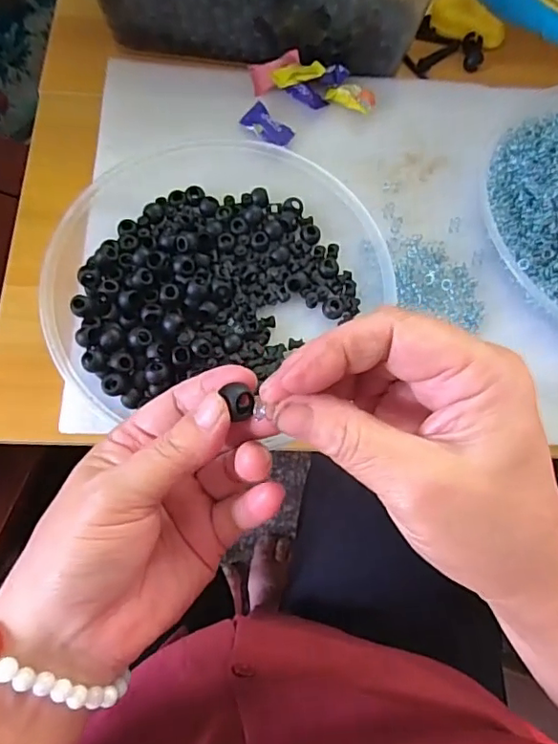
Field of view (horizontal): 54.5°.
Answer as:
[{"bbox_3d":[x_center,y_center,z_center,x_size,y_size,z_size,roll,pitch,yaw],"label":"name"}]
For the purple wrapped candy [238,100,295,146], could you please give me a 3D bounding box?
[{"bbox_3d":[-0.010,-0.199,0.437,0.023,0.007,0.043,-42,77,-13],"label":"purple wrapped candy"}]

